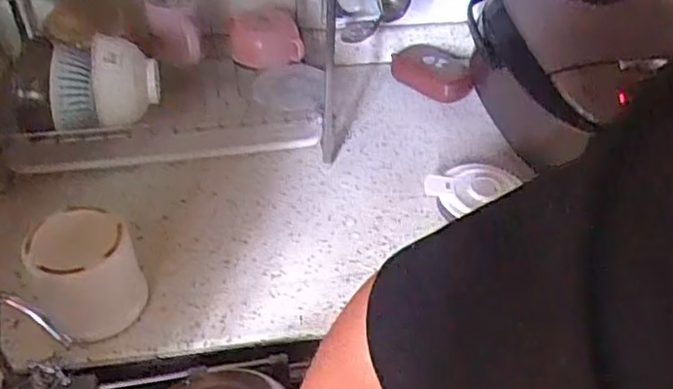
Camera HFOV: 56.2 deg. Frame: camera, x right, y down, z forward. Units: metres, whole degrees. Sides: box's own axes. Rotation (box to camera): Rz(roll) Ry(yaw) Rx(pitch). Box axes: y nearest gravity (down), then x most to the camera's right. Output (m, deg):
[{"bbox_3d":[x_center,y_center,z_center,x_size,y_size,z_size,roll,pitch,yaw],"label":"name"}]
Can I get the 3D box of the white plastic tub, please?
[{"bbox_3d":[-0.255,0.080,0.648,0.099,0.087,0.097,2,42,-2],"label":"white plastic tub"}]

